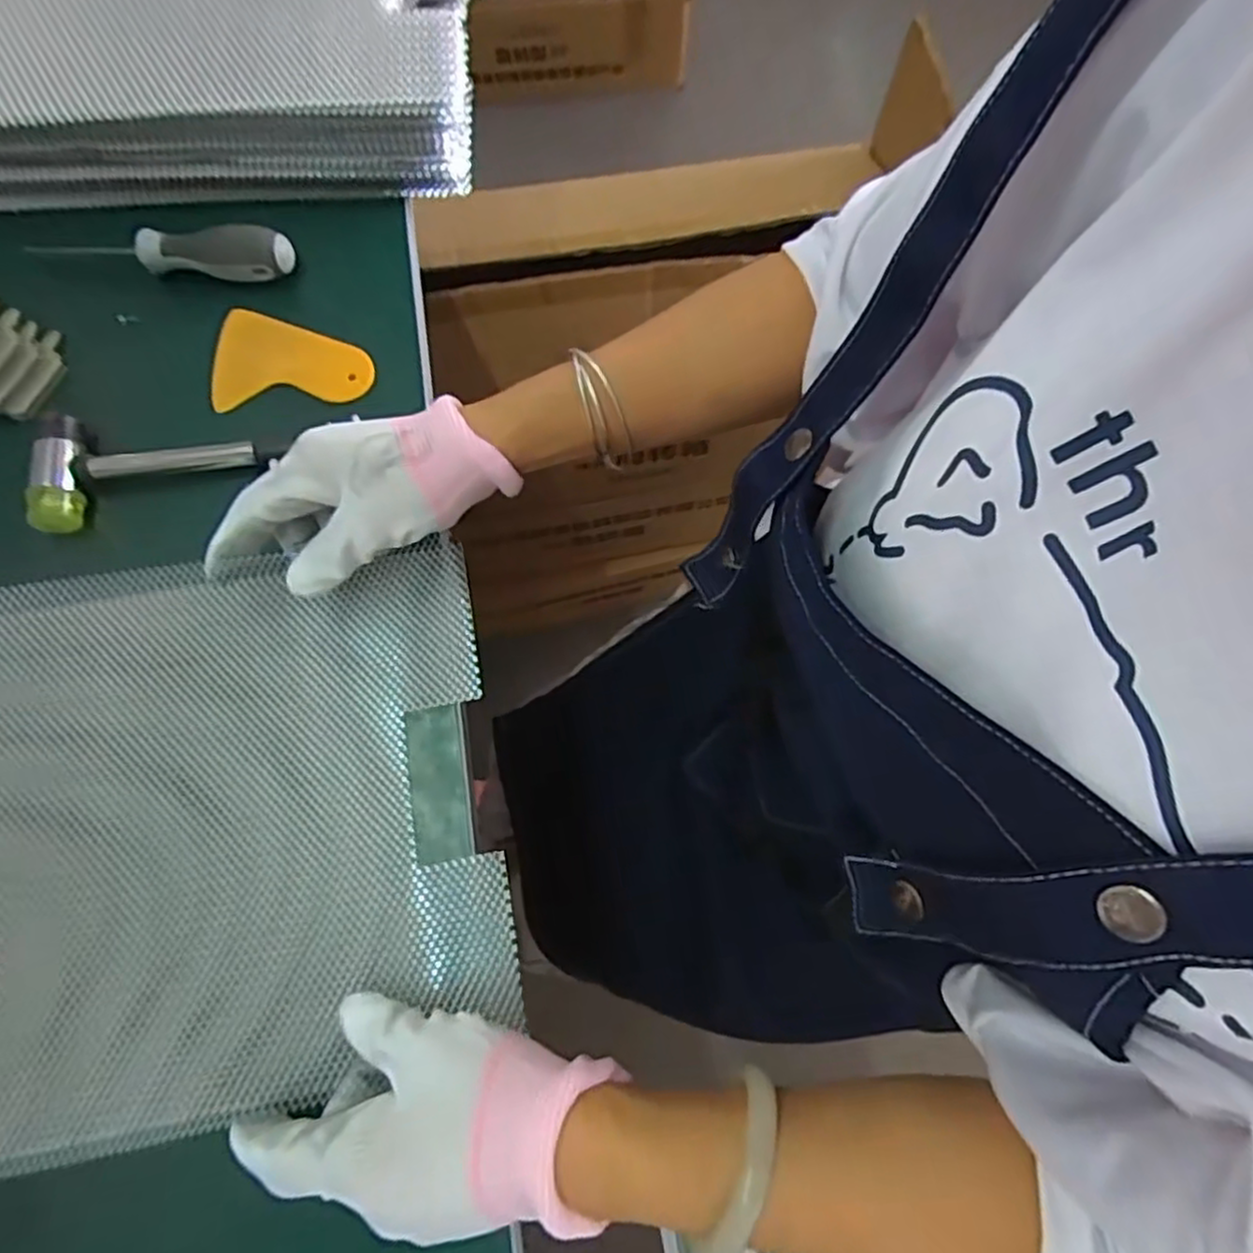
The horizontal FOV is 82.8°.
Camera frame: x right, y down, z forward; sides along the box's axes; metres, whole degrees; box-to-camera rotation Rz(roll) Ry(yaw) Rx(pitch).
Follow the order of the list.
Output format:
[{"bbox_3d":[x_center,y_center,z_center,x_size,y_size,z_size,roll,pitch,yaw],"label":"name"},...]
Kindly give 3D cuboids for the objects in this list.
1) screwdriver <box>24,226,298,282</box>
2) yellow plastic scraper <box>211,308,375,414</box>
[{"bbox_3d":[-0.273,-0.219,0.417,0.151,0.022,0.024,1,73,-1],"label":"screwdriver"},{"bbox_3d":[-0.196,-0.158,0.416,0.091,0.007,0.060,-6,78,-5],"label":"yellow plastic scraper"}]

